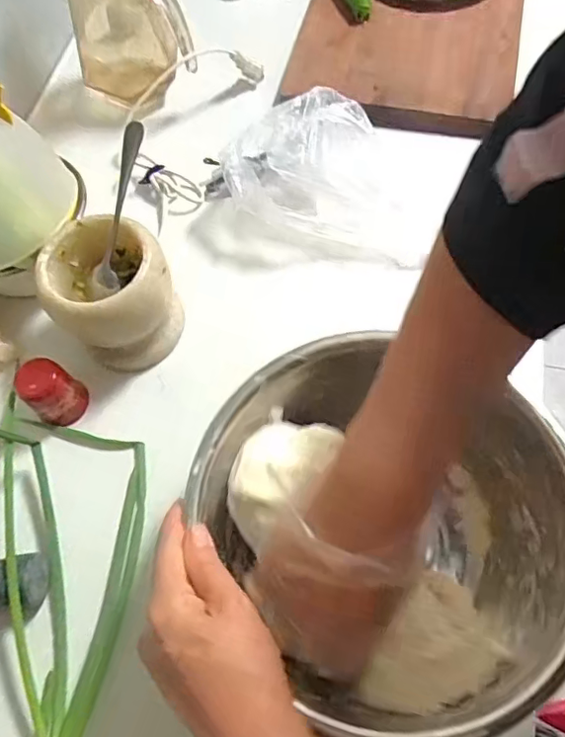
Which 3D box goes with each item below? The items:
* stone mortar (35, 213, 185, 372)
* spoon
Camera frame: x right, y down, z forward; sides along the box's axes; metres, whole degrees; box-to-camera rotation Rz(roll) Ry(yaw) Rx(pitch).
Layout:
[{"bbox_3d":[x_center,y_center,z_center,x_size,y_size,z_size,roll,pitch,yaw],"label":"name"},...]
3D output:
[{"bbox_3d":[-0.143,-0.062,0.491,0.093,0.105,0.091,-20,65,-6],"label":"stone mortar"},{"bbox_3d":[-0.136,-0.134,0.467,0.022,0.022,0.134,13,94,10],"label":"spoon"}]

